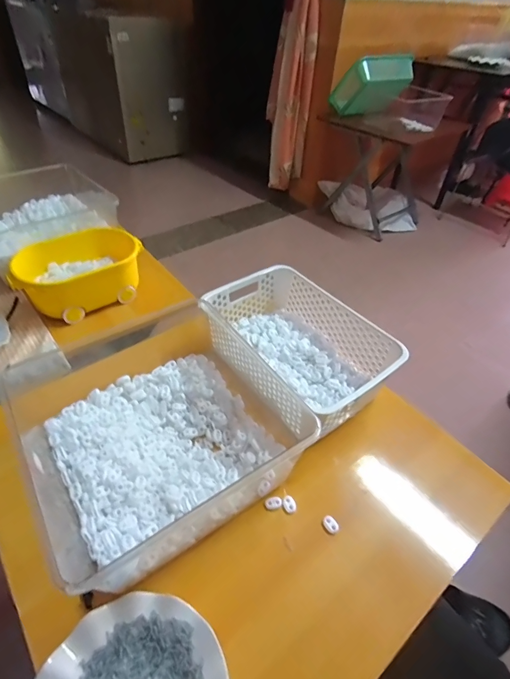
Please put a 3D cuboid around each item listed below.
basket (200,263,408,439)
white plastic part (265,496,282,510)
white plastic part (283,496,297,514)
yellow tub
[{"bbox_3d":[0.067,0.007,0.644,0.205,0.091,0.305,-28,52,-29],"label":"basket"},{"bbox_3d":[0.025,0.222,0.514,0.023,0.006,0.016,-11,46,-15],"label":"white plastic part"},{"bbox_3d":[0.047,0.224,0.513,0.015,0.007,0.021,-14,47,-18],"label":"white plastic part"},{"bbox_3d":[-0.362,-0.139,0.790,0.244,0.094,0.167,-29,53,-29],"label":"yellow tub"}]

